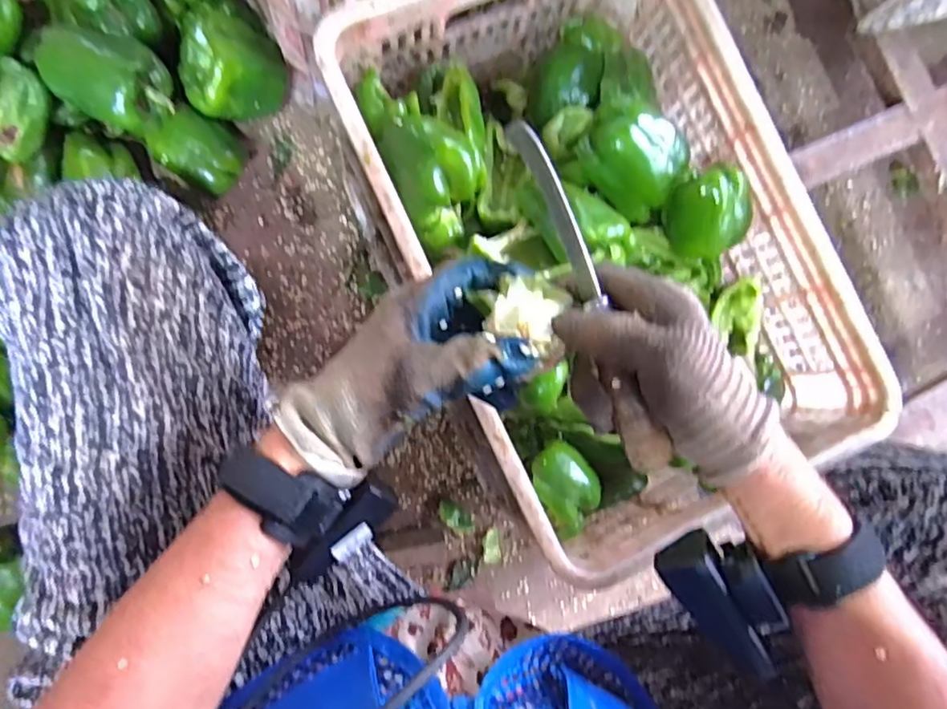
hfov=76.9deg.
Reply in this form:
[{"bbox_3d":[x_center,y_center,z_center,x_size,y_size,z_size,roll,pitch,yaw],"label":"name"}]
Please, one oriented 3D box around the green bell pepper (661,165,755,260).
[{"bbox_3d":[0.226,-0.134,0.563,0.067,0.055,0.073,0,86,-6],"label":"green bell pepper"}]

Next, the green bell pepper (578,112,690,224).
[{"bbox_3d":[0.151,-0.184,0.566,0.094,0.056,0.077,29,84,-4],"label":"green bell pepper"}]

